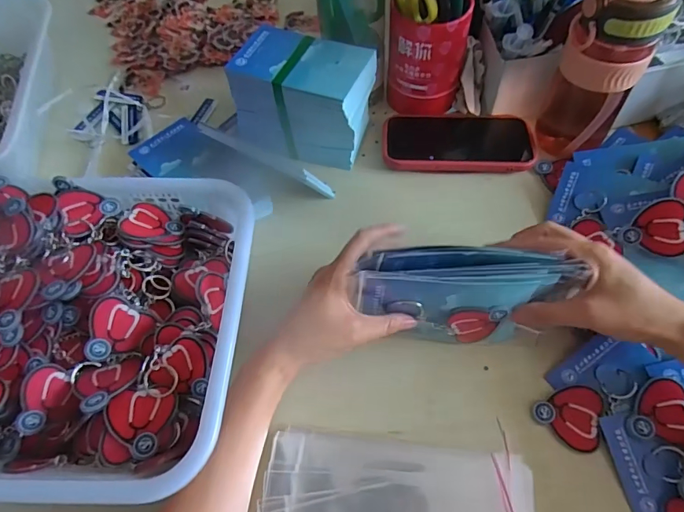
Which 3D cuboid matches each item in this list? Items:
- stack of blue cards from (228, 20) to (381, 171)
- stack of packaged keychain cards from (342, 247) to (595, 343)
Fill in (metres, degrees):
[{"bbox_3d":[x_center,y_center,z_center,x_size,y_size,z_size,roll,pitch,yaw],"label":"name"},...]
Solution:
[{"bbox_3d":[-0.040,-0.173,0.494,0.139,0.106,0.096,17,65,15],"label":"stack of blue cards"},{"bbox_3d":[0.100,0.035,0.364,0.169,0.093,0.021,-1,34,3],"label":"stack of packaged keychain cards"}]

